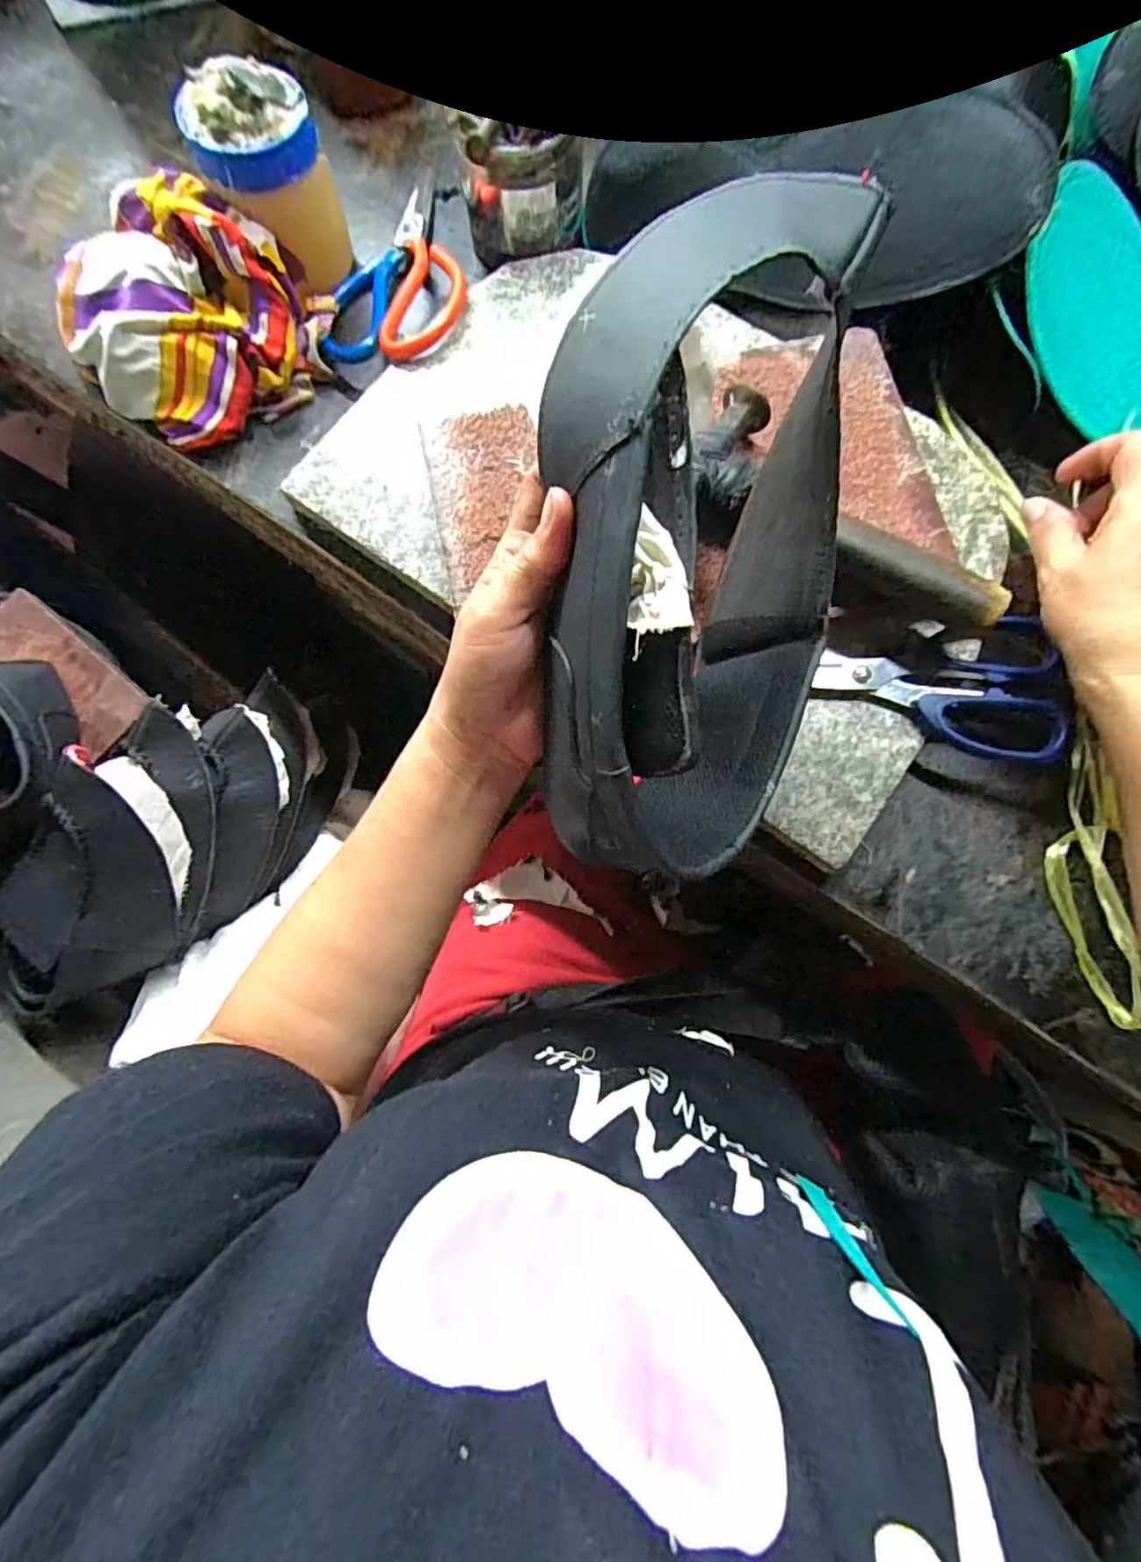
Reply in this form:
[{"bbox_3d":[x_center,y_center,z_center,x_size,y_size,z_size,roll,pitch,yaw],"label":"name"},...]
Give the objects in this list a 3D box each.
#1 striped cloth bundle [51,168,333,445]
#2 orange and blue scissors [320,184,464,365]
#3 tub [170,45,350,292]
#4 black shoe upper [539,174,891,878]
[{"bbox_3d":[-0.256,-0.303,0.400,0.167,0.077,0.138,31,82,7],"label":"striped cloth bundle"},{"bbox_3d":[-0.104,-0.347,0.420,0.085,0.012,0.153,19,78,14],"label":"orange and blue scissors"},{"bbox_3d":[-0.185,-0.371,0.395,0.071,0.108,0.067,0,79,1],"label":"tub"},{"bbox_3d":[0.056,-0.091,0.252,0.123,0.135,0.252,1,79,1],"label":"black shoe upper"}]

